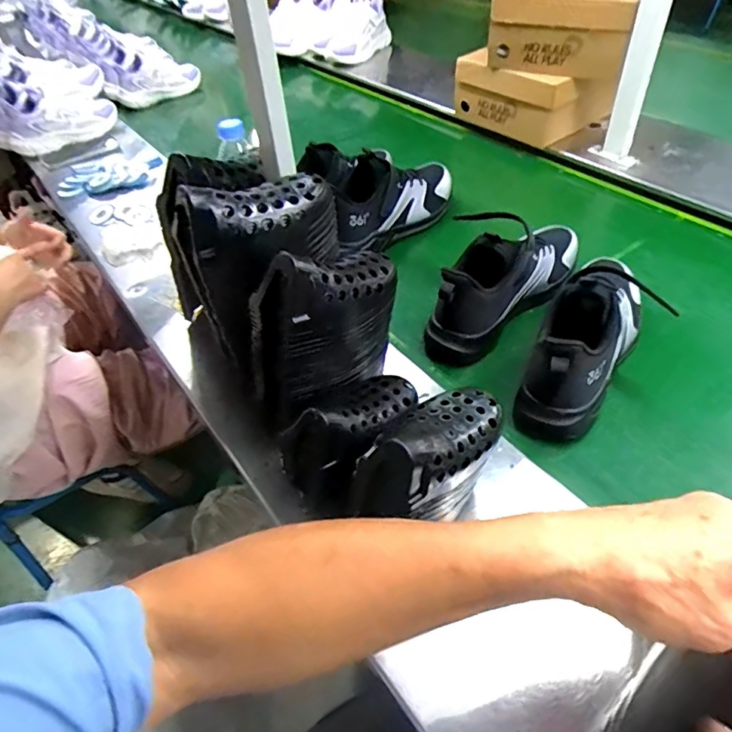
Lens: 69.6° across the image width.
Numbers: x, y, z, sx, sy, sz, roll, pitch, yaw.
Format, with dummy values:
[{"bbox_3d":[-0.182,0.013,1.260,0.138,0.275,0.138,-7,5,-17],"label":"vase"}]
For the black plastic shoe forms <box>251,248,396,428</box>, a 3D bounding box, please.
[{"bbox_3d":[-0.039,-0.038,0.500,0.155,0.160,0.067,-24,48,-17],"label":"black plastic shoe forms"}]

